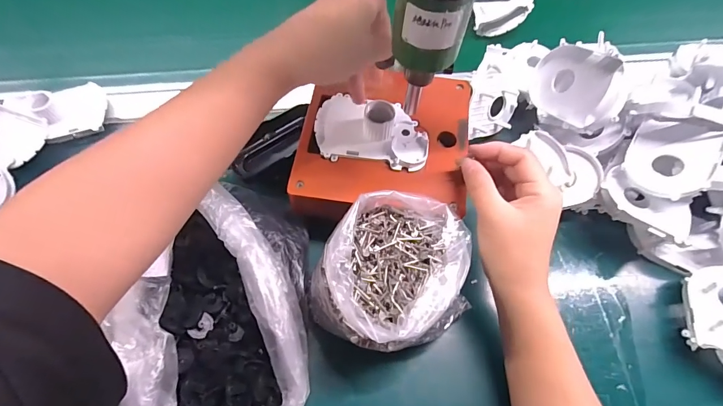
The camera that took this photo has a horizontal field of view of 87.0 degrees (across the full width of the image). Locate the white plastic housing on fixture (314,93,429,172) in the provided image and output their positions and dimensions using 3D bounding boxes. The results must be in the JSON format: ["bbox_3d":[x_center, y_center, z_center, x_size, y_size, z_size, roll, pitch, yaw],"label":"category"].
[{"bbox_3d":[0.010,-0.068,0.335,0.101,0.026,0.063,12,64,4],"label":"white plastic housing on fixture"}]

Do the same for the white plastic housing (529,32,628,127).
[{"bbox_3d":[0.215,-0.118,0.380,0.032,0.072,0.084,2,31,-30],"label":"white plastic housing"}]

